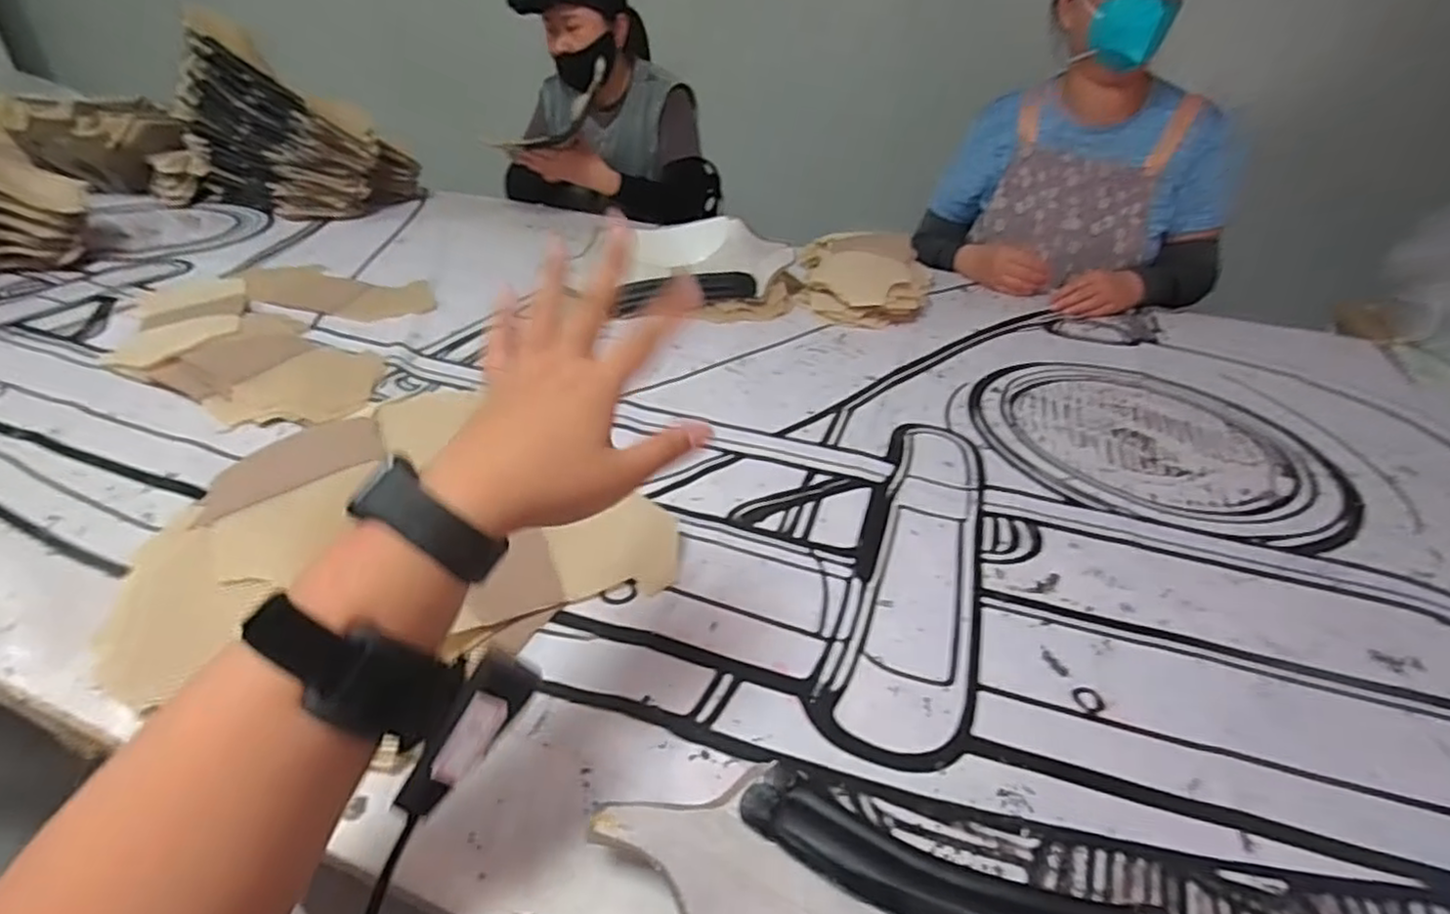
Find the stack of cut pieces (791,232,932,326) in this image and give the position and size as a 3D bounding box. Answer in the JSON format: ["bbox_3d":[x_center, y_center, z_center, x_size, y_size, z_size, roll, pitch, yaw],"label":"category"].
[{"bbox_3d":[0.222,-0.298,1.119,0.216,0.074,0.268,12,35,12],"label":"stack of cut pieces"}]

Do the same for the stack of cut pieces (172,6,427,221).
[{"bbox_3d":[-0.856,-0.661,1.364,0.379,0.287,0.254,9,34,8],"label":"stack of cut pieces"}]

